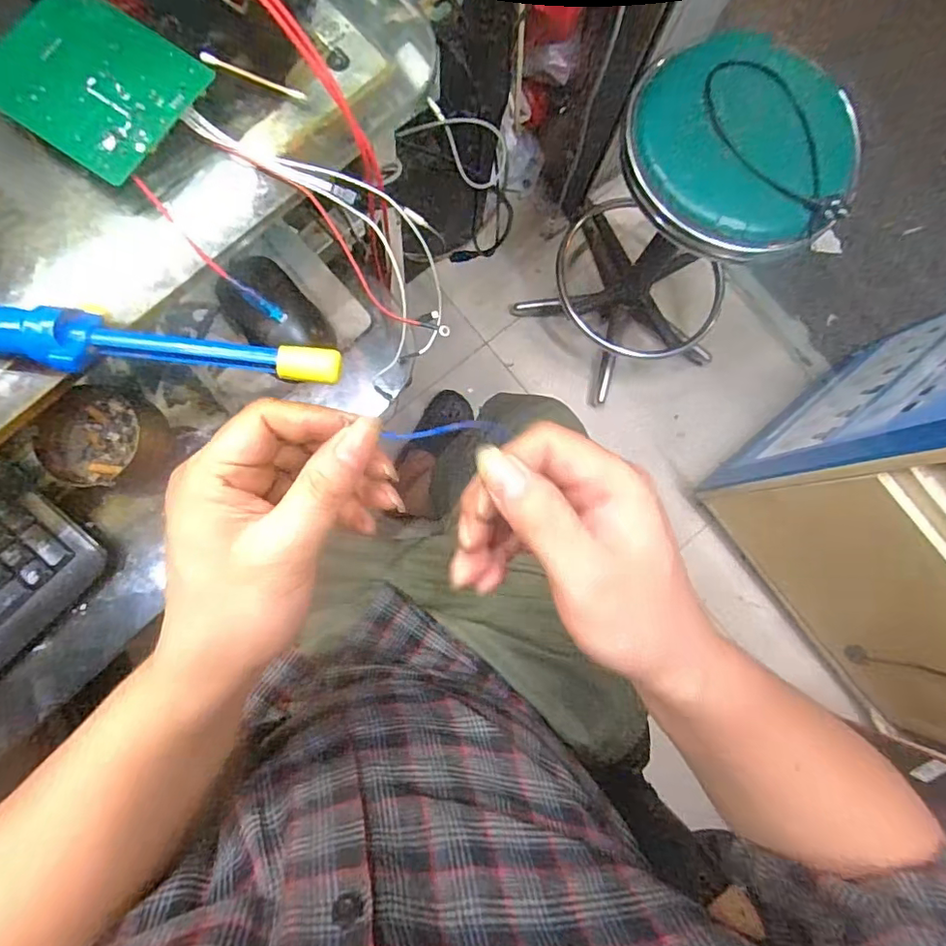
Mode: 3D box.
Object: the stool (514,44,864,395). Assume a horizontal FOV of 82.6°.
[{"bbox_3d":[0.350,-0.390,0.950,0.339,0.521,0.367,-41,88,-8],"label":"stool"}]

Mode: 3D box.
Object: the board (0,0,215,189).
[{"bbox_3d":[-0.226,-0.232,0.317,0.110,0.009,0.089,33,81,-1],"label":"board"}]

